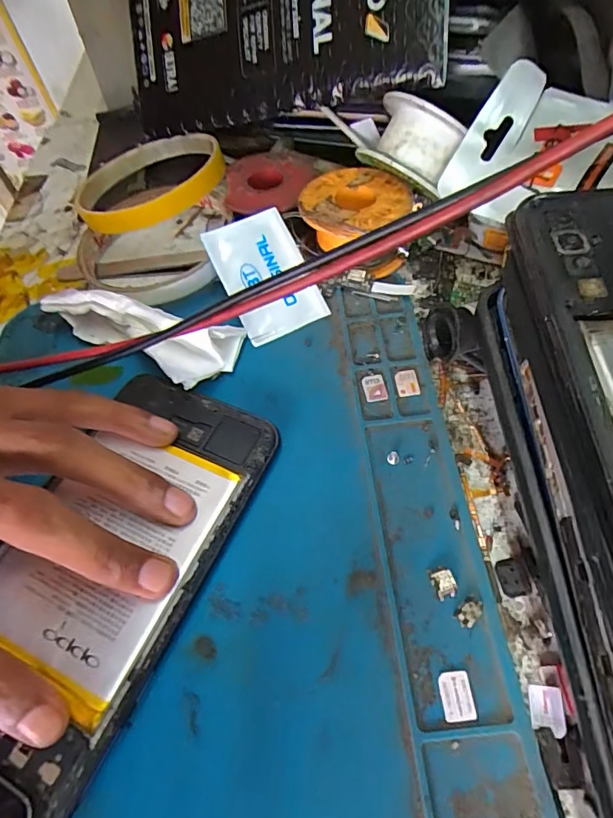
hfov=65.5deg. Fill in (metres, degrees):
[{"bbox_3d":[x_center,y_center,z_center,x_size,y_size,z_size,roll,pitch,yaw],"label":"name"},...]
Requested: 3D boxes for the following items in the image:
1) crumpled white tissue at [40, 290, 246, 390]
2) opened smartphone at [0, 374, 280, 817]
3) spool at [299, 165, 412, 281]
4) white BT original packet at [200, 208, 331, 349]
[{"bbox_3d":[-0.072,-0.039,0.215,0.085,0.024,0.037,27,64,21],"label":"crumpled white tissue"},{"bbox_3d":[-0.074,0.060,0.157,0.071,0.004,0.157,24,63,19],"label":"opened smartphone"},{"bbox_3d":[0.024,-0.092,0.238,0.051,0.029,0.050,-3,57,5],"label":"spool"},{"bbox_3d":[-0.020,-0.063,0.227,0.040,0.009,0.060,-25,82,-7],"label":"white BT original packet"}]

